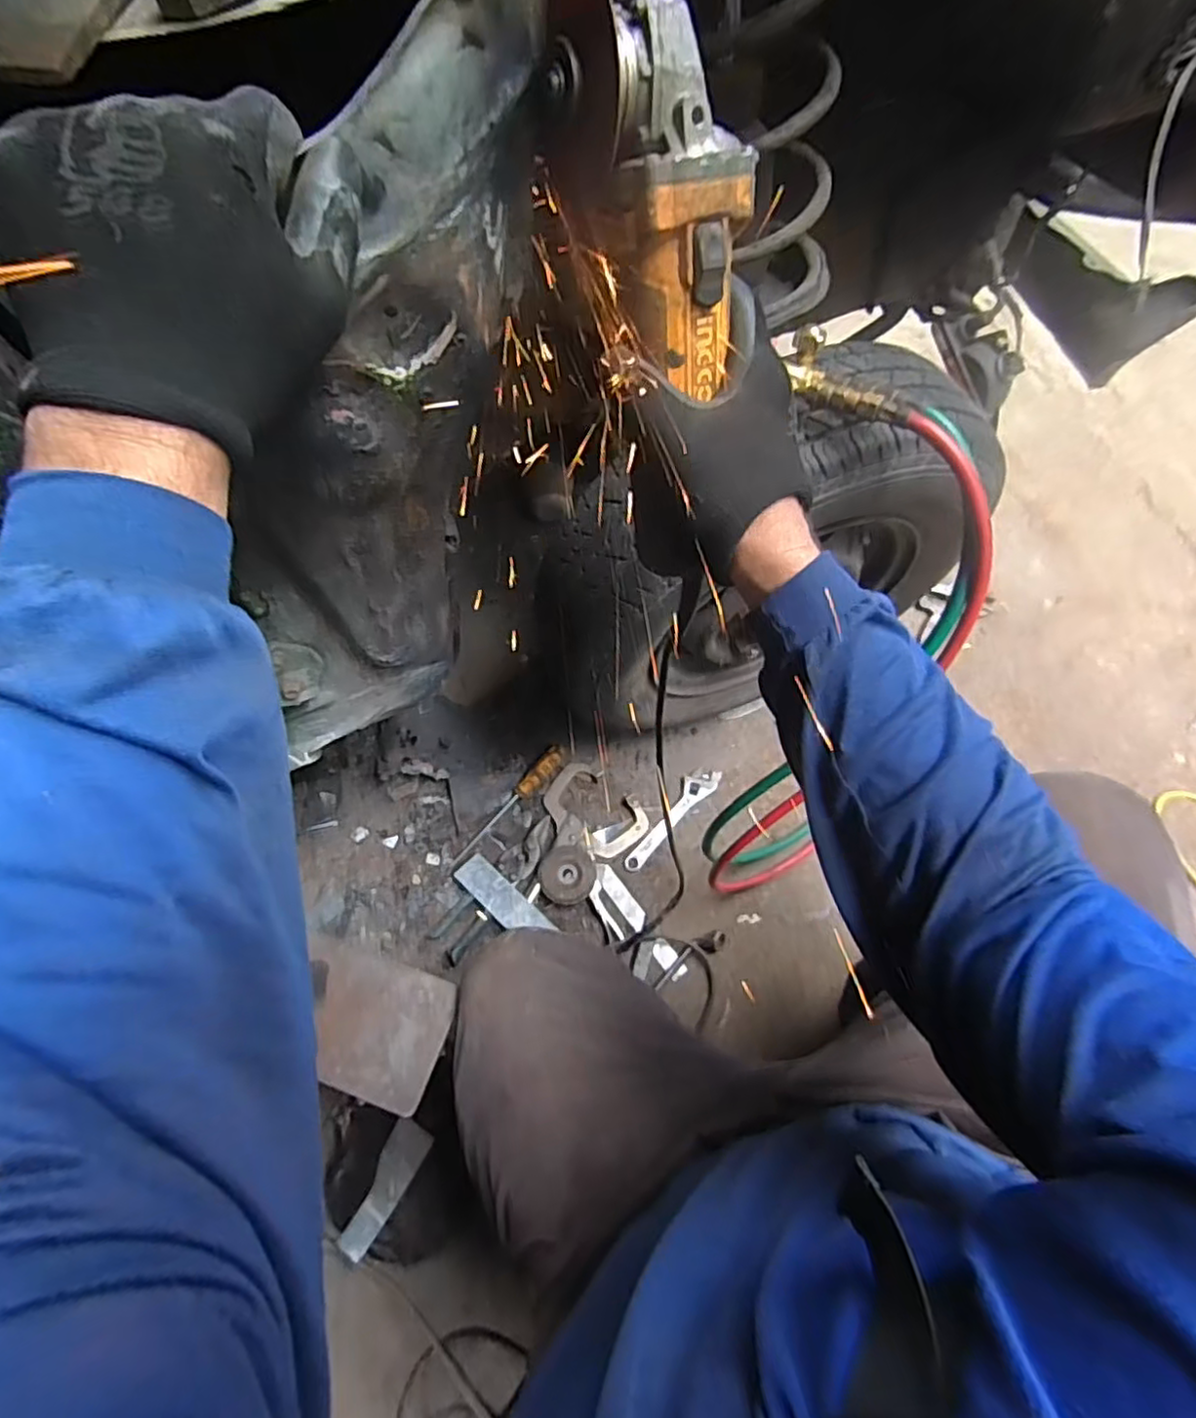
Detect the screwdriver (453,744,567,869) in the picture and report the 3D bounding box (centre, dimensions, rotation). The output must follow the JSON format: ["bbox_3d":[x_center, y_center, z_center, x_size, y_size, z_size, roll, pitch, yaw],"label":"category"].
[{"bbox_3d":[-0.133,0.147,1.013,0.033,0.022,0.240,33,70,19],"label":"screwdriver"}]

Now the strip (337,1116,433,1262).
[{"bbox_3d":[-0.257,0.572,0.794,0.045,0.008,0.144,30,67,6],"label":"strip"}]

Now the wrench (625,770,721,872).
[{"bbox_3d":[0.112,0.162,0.999,0.043,0.013,0.203,38,72,20],"label":"wrench"}]

